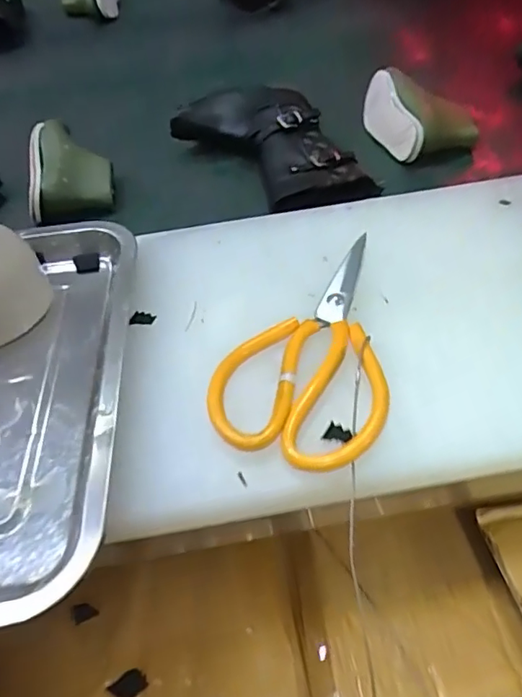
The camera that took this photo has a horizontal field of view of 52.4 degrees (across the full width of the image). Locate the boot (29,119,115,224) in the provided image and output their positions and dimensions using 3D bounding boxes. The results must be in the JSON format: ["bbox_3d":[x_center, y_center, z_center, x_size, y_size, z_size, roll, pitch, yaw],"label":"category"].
[{"bbox_3d":[-0.196,-0.184,0.538,0.083,0.047,0.102,-13,52,-5],"label":"boot"}]

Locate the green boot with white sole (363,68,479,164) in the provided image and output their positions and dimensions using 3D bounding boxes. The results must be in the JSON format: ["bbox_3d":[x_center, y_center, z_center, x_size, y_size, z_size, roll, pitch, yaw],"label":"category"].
[{"bbox_3d":[0.160,-0.250,0.567,0.090,0.040,0.132,-20,53,-10],"label":"green boot with white sole"}]

